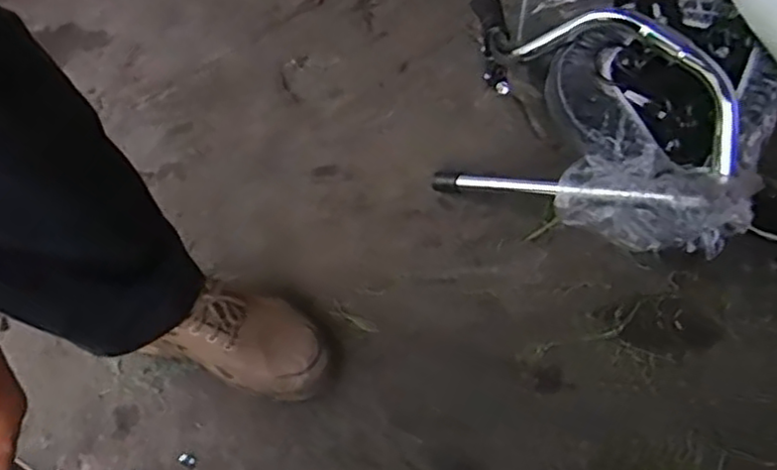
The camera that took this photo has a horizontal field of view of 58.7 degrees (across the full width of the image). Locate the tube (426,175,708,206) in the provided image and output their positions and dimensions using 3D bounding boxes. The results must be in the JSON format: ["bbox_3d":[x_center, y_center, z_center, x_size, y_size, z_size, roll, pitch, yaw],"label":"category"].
[{"bbox_3d":[0.170,-0.050,0.723,0.293,0.015,0.015,9,50,40],"label":"tube"}]

